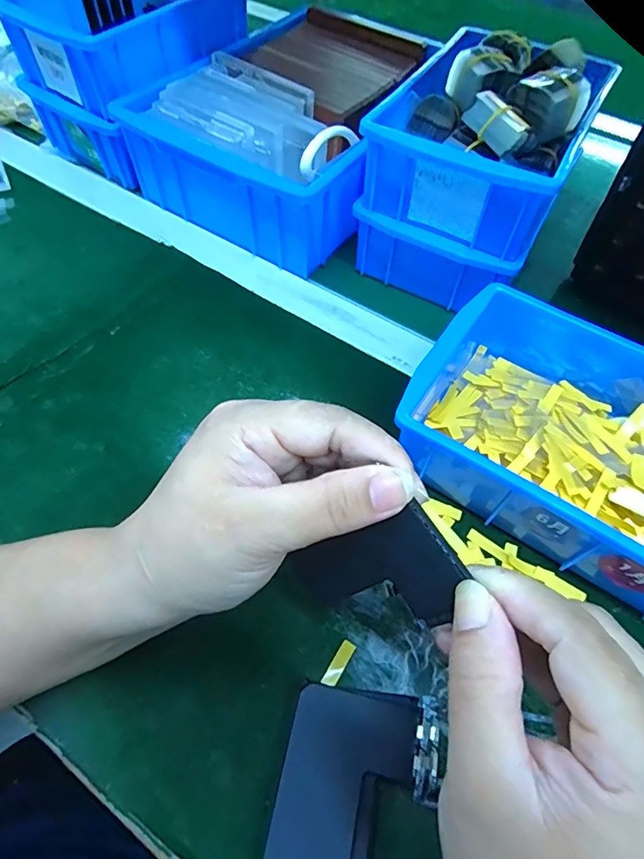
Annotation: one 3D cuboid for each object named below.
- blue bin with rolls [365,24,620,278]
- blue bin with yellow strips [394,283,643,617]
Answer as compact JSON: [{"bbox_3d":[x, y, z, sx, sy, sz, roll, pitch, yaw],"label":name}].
[{"bbox_3d":[0.131,-0.218,0.355,0.147,0.080,0.187,29,61,14],"label":"blue bin with rolls"},{"bbox_3d":[0.157,0.006,0.287,0.201,0.067,0.146,30,62,15],"label":"blue bin with yellow strips"}]

